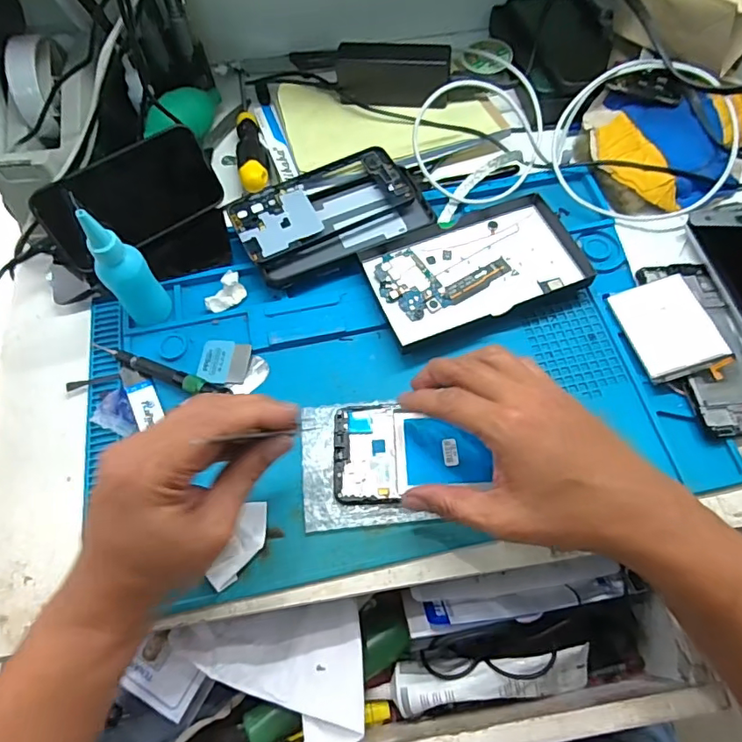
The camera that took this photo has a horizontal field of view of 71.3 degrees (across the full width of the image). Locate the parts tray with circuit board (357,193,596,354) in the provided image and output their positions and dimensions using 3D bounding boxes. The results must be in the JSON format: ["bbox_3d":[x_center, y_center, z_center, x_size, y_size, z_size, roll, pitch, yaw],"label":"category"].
[{"bbox_3d":[0.089,-0.092,0.450,0.180,0.019,0.107,-22,68,-7],"label":"parts tray with circuit board"}]

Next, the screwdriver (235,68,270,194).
[{"bbox_3d":[-0.128,-0.264,0.542,0.029,0.027,0.203,-10,67,-2],"label":"screwdriver"}]

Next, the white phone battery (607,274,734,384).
[{"bbox_3d":[0.239,-0.036,0.416,0.060,0.009,0.085,-21,66,12],"label":"white phone battery"}]

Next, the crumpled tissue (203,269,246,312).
[{"bbox_3d":[-0.126,-0.067,0.450,0.020,0.015,0.038,34,72,15],"label":"crumpled tissue"}]

